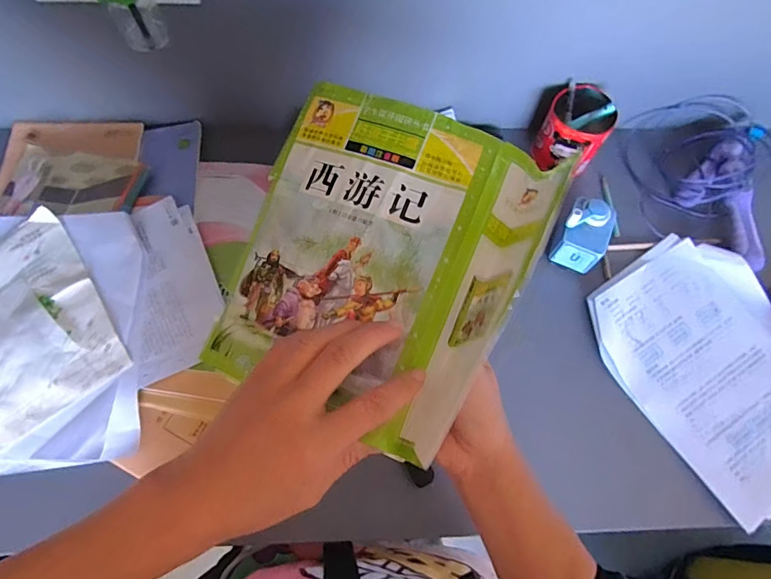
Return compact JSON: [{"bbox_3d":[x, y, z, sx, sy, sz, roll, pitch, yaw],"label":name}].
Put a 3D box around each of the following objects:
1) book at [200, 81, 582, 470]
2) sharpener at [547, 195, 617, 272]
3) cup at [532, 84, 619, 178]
[{"bbox_3d":[-0.004,-0.025,0.315,0.204,0.034,0.231,21,80,13],"label":"book"},{"bbox_3d":[0.259,-0.074,0.579,0.067,0.086,0.077,21,69,7],"label":"sharpener"},{"bbox_3d":[0.274,-0.226,0.637,0.088,0.092,0.090,1,68,-1],"label":"cup"}]

